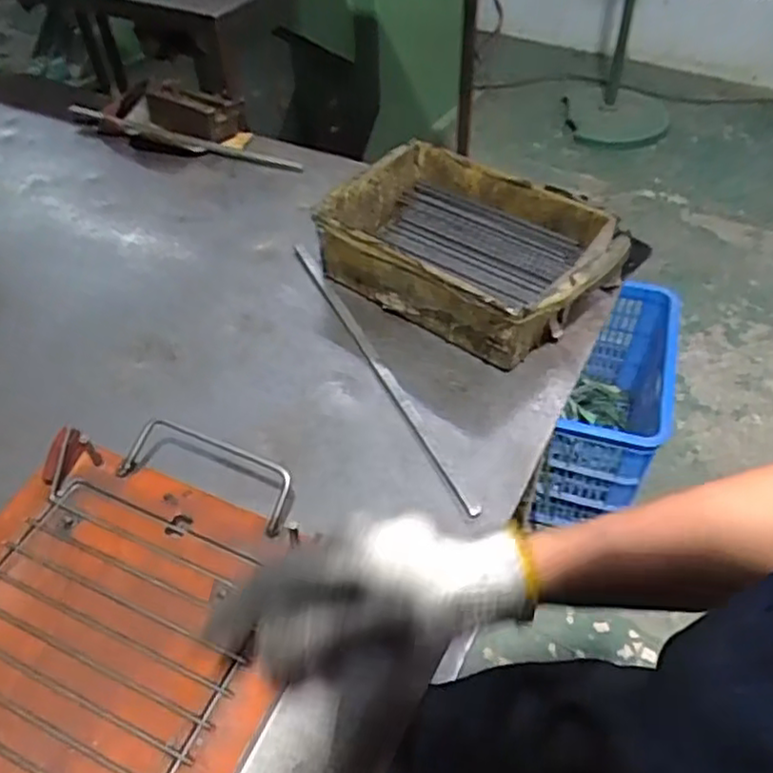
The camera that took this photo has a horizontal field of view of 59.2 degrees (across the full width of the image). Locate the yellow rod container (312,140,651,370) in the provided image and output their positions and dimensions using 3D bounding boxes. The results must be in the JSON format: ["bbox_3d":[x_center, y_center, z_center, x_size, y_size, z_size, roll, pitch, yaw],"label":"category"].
[{"bbox_3d":[0.082,-0.133,0.663,0.261,0.079,0.191,30,54,27],"label":"yellow rod container"}]

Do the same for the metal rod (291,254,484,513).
[{"bbox_3d":[-0.016,-0.025,0.610,0.012,0.012,0.356,-21,49,-17],"label":"metal rod"}]

